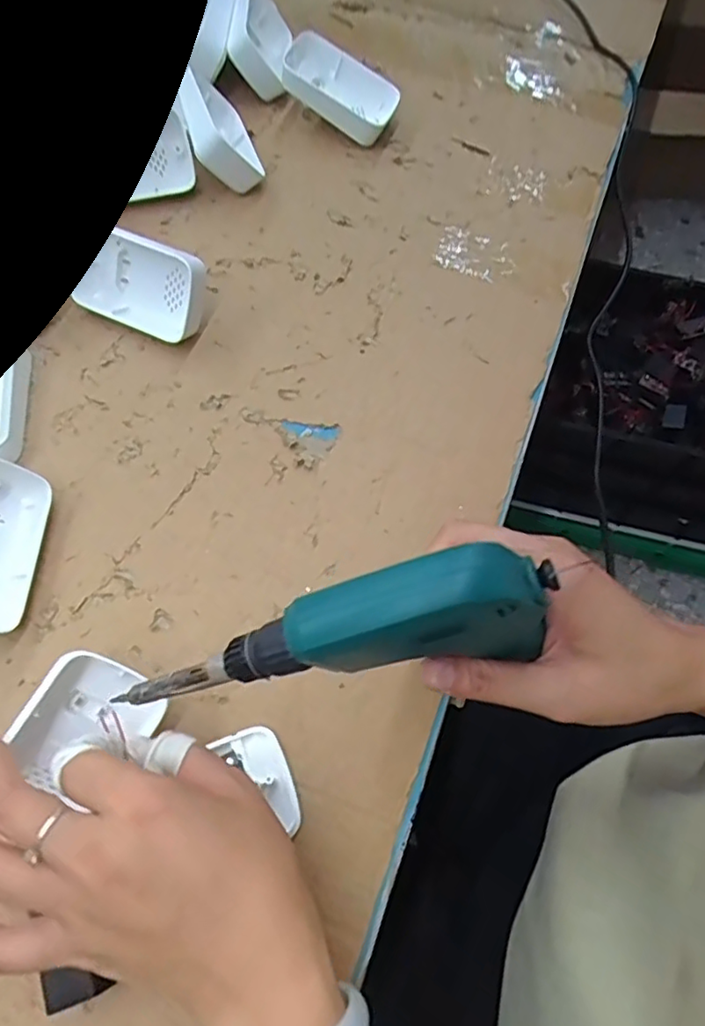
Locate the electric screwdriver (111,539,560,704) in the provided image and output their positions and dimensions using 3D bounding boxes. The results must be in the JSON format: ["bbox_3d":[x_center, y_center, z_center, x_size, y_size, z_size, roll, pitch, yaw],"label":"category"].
[{"bbox_3d":[-0.016,0.051,0.241,0.177,0.036,0.034,-18,65,19],"label":"electric screwdriver"}]

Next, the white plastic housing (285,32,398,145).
[{"bbox_3d":[-0.011,-0.355,0.514,0.095,0.028,0.056,28,71,-8],"label":"white plastic housing"}]

